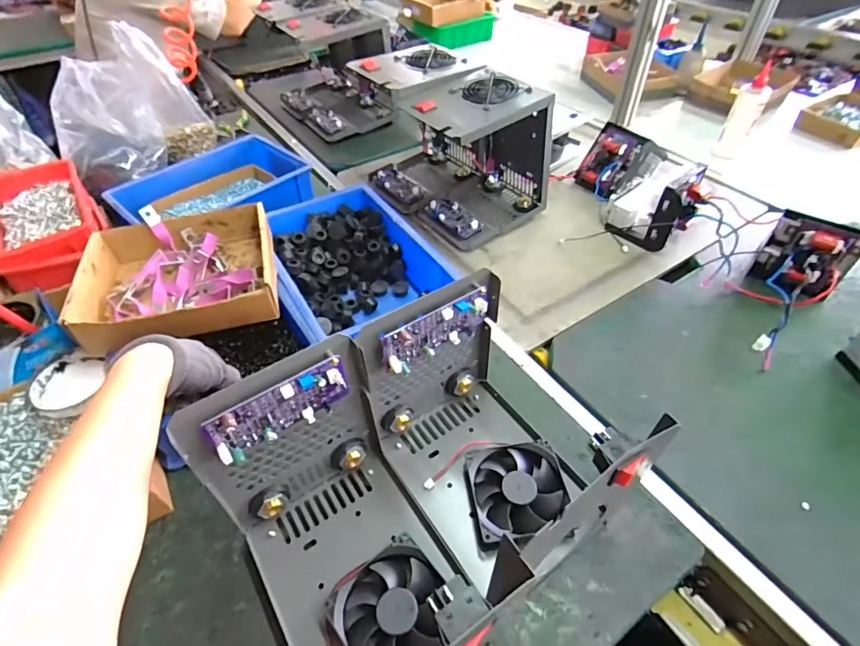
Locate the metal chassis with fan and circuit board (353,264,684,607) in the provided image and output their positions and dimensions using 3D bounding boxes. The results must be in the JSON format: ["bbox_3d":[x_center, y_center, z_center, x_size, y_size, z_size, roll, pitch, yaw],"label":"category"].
[{"bbox_3d":[0.055,0.101,0.429,0.154,0.195,0.209,-28,50,-22],"label":"metal chassis with fan and circuit board"}]

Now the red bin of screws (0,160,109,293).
[{"bbox_3d":[-0.589,-0.157,0.702,0.140,0.067,0.228,-28,52,-22],"label":"red bin of screws"}]

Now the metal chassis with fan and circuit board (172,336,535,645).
[{"bbox_3d":[-0.071,0.168,0.369,0.148,0.173,0.226,-27,51,-21],"label":"metal chassis with fan and circuit board"}]

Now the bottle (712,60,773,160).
[{"bbox_3d":[0.624,-0.406,0.920,0.056,0.180,0.070,25,52,25],"label":"bottle"}]

